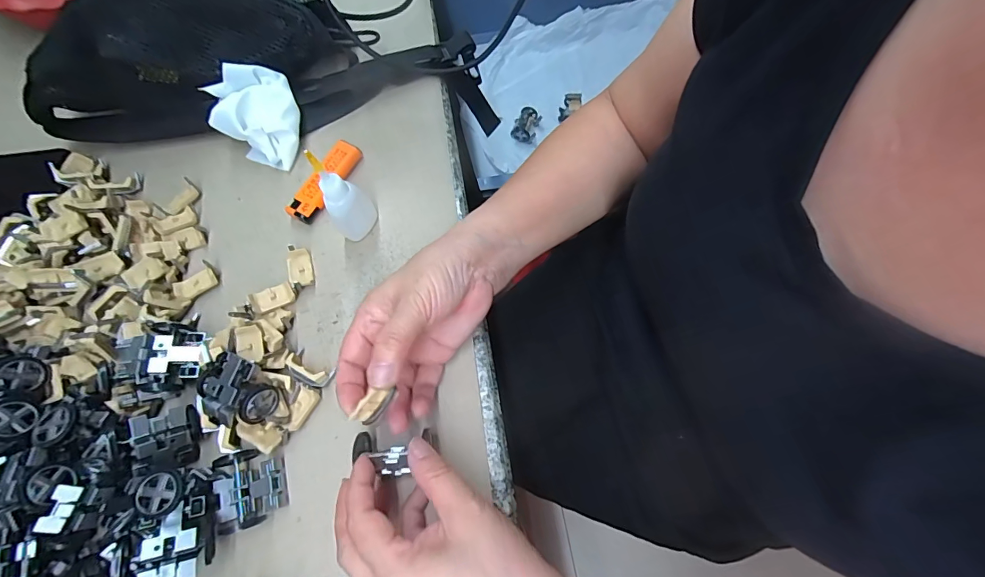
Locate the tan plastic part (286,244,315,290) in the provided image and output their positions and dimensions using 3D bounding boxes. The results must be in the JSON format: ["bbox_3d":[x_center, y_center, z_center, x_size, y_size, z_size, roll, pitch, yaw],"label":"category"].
[{"bbox_3d":[-0.157,-0.018,0.337,0.018,0.012,0.035,-18,72,-3],"label":"tan plastic part"}]

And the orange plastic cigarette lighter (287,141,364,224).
[{"bbox_3d":[-0.145,-0.094,0.360,0.026,0.012,0.080,33,76,13],"label":"orange plastic cigarette lighter"}]

